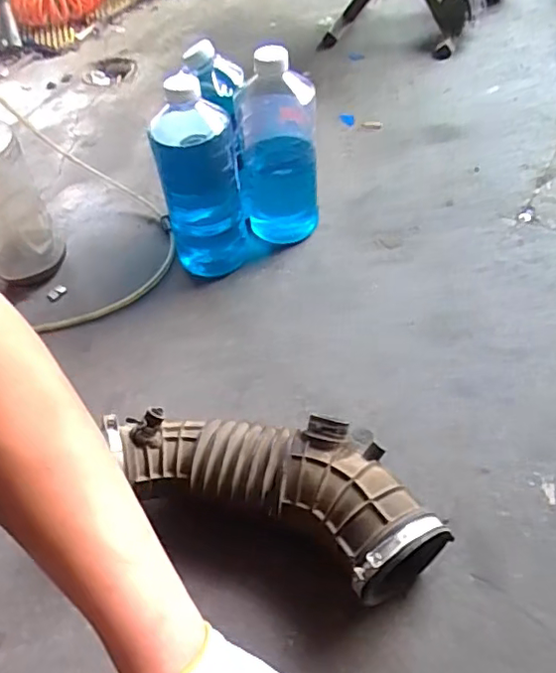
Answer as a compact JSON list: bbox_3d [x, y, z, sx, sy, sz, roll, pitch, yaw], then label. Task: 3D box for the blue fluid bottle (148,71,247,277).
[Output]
[{"bbox_3d":[-0.097,-0.193,0.728,0.095,0.253,0.084,-8,51,-1],"label":"blue fluid bottle"}]

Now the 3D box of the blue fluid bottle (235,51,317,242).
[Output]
[{"bbox_3d":[-0.003,-0.254,0.759,0.102,0.251,0.104,-3,51,2],"label":"blue fluid bottle"}]

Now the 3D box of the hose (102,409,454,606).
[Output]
[{"bbox_3d":[-0.001,0.141,0.549,0.316,0.091,0.125,20,56,21],"label":"hose"}]

